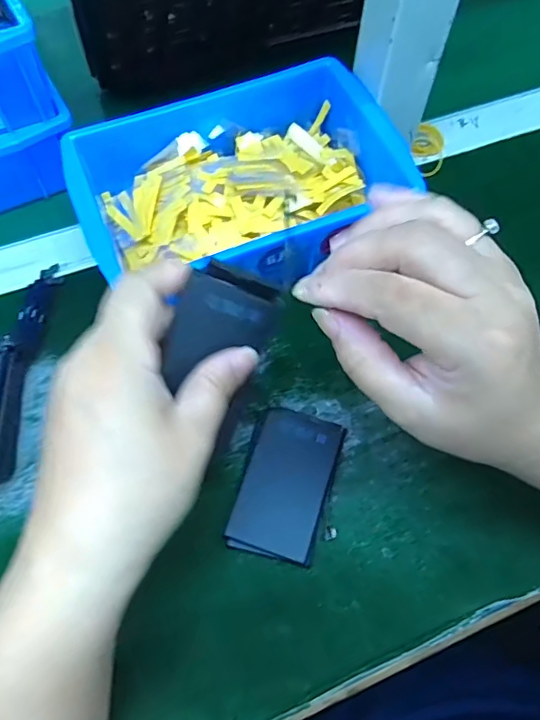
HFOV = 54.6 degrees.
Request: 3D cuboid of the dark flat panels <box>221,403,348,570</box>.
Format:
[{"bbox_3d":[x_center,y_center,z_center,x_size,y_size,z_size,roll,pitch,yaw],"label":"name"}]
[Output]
[{"bbox_3d":[0.009,0.068,0.293,0.048,0.011,0.081,15,64,6],"label":"dark flat panels"}]

